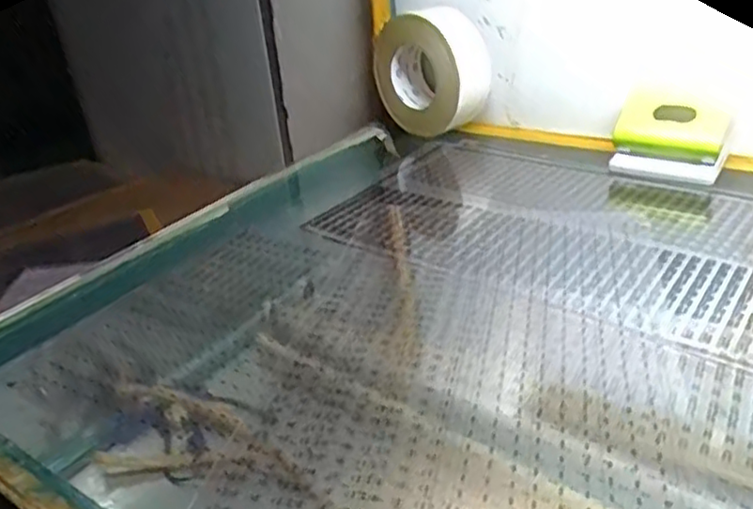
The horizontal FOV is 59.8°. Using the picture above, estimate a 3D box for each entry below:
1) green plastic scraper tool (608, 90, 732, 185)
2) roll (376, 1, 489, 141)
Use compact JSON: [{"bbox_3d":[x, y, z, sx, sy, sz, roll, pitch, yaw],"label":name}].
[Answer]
[{"bbox_3d":[0.281,-0.116,0.626,0.097,0.089,0.026,12,4,17],"label":"green plastic scraper tool"},{"bbox_3d":[0.063,-0.211,0.769,0.128,0.139,0.063,22,40,40],"label":"roll"}]

